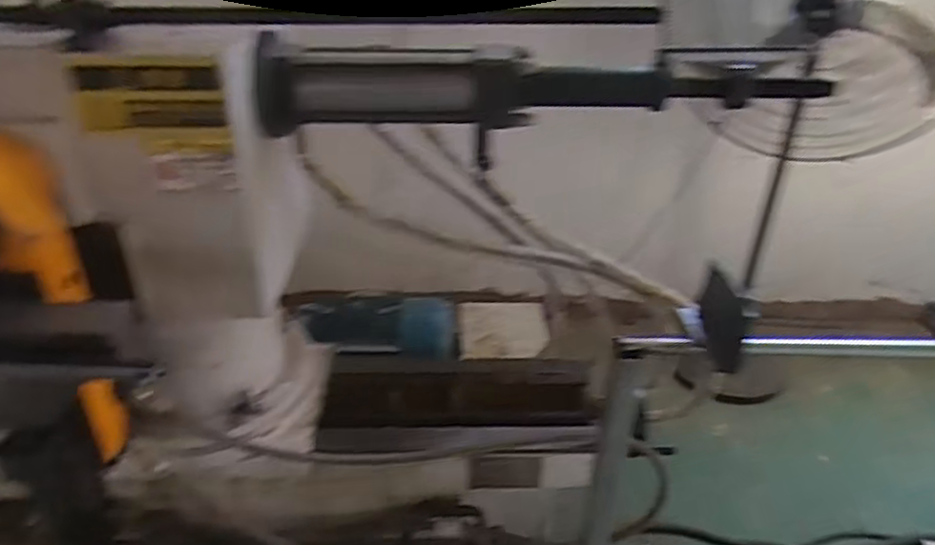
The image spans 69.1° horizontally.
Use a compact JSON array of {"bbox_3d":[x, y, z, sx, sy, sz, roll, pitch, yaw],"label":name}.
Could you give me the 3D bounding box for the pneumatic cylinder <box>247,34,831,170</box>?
[{"bbox_3d":[0.122,-0.277,1.052,0.858,0.147,0.103,-1,32,-3],"label":"pneumatic cylinder"}]

